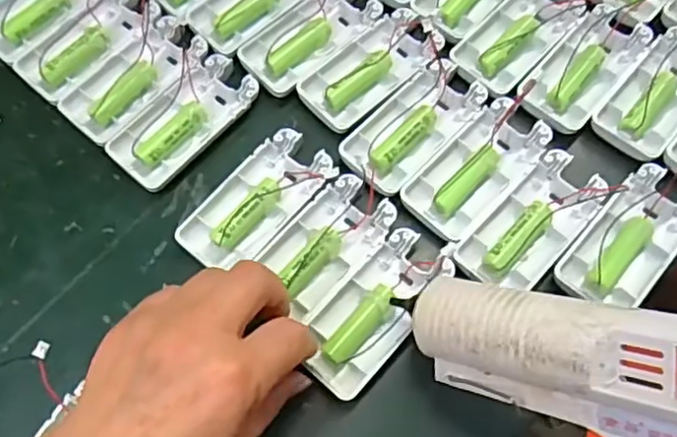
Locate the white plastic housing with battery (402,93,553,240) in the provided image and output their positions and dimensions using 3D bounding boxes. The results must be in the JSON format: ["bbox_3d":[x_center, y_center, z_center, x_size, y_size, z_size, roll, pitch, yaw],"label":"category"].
[{"bbox_3d":[0.081,-0.029,0.381,0.044,0.015,0.093,41,74,17],"label":"white plastic housing with battery"}]

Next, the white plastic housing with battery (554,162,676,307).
[{"bbox_3d":[0.166,0.013,0.361,0.046,0.015,0.093,40,74,16],"label":"white plastic housing with battery"}]

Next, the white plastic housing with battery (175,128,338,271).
[{"bbox_3d":[-0.047,-0.009,0.376,0.046,0.015,0.093,40,74,16],"label":"white plastic housing with battery"}]

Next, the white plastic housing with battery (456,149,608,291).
[{"bbox_3d":[0.111,0.005,0.368,0.044,0.017,0.093,40,74,17],"label":"white plastic housing with battery"}]

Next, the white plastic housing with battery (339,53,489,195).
[{"bbox_3d":[0.046,-0.056,0.393,0.046,0.013,0.094,42,74,17],"label":"white plastic housing with battery"}]

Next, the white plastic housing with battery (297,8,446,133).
[{"bbox_3d":[0.020,-0.095,0.412,0.096,0.016,0.043,-41,72,-14],"label":"white plastic housing with battery"}]

